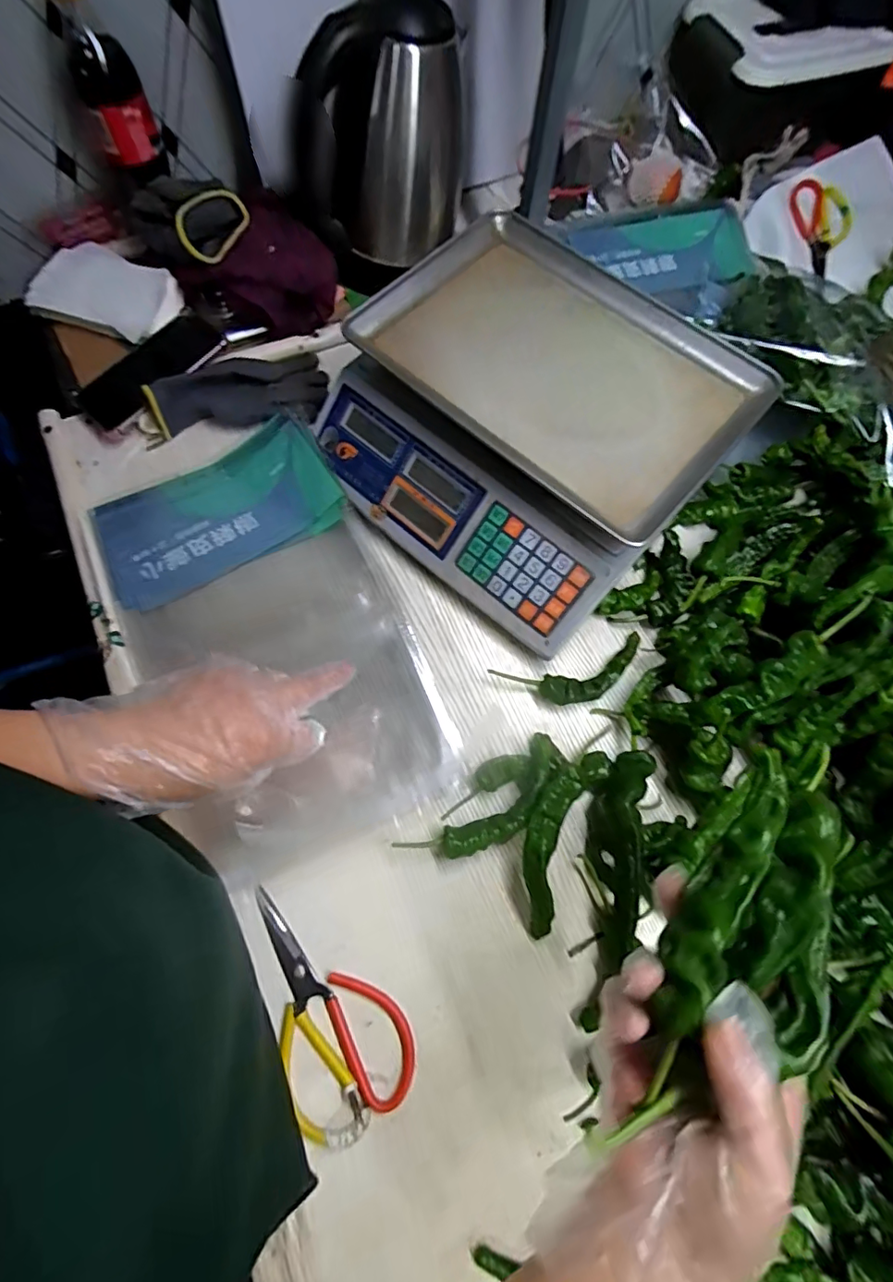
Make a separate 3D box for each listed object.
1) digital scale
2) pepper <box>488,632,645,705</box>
[{"bbox_3d":[0.074,-0.206,0.506,0.329,0.112,0.311,41,75,12],"label":"digital scale"},{"bbox_3d":[0.117,0.033,0.480,0.141,0.022,0.049,-13,72,-6],"label":"pepper"}]

